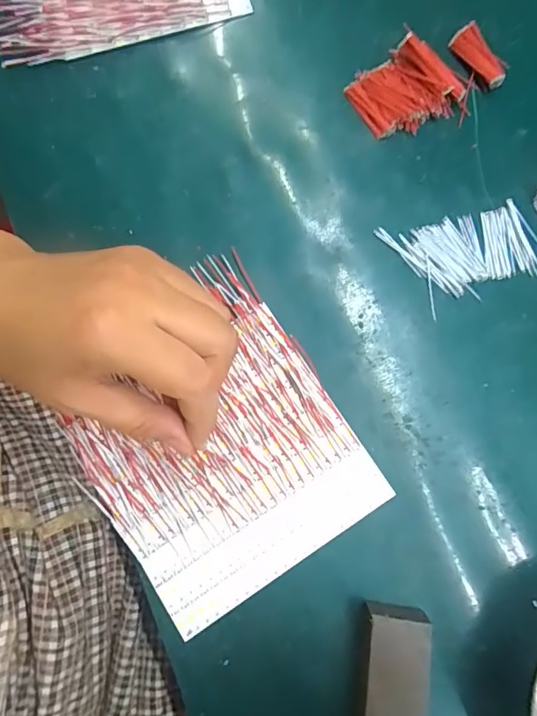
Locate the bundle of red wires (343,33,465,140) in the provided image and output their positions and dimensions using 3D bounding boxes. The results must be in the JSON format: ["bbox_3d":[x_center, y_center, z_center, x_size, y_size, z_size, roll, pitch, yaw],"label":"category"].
[{"bbox_3d":[0.092,-0.182,0.316,0.063,0.019,0.055,-31,79,-5],"label":"bundle of red wires"}]

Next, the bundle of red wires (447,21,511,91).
[{"bbox_3d":[0.145,-0.207,0.323,0.017,0.012,0.047,-30,79,-5],"label":"bundle of red wires"}]

